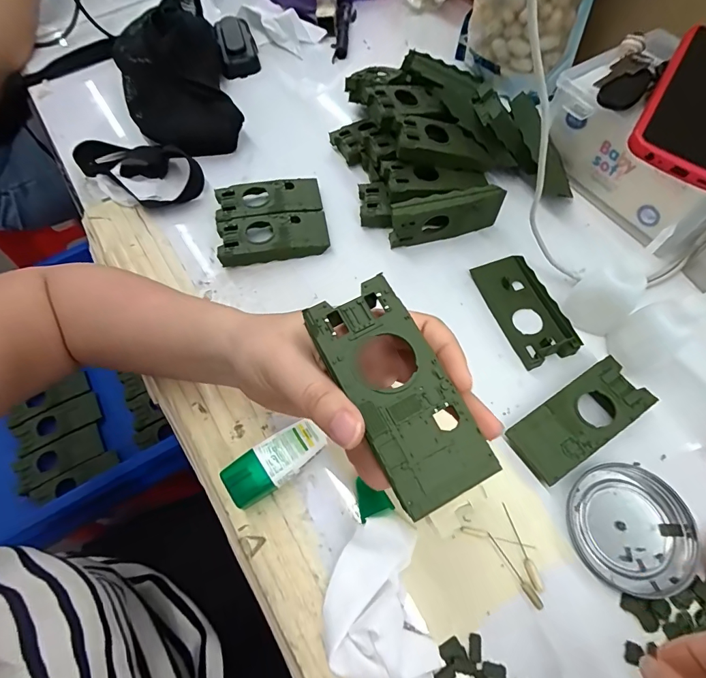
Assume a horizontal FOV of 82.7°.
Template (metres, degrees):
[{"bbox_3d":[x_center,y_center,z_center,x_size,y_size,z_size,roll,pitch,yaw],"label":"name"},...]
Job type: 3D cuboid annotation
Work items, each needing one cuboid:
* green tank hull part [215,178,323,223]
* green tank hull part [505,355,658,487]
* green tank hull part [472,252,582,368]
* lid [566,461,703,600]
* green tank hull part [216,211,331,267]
[{"bbox_3d":[-0.086,-0.141,0.411,0.103,0.022,0.047,-12,63,-3],"label":"green tank hull part"},{"bbox_3d":[0.168,0.060,0.298,0.102,0.020,0.046,-31,65,-13],"label":"green tank hull part"},{"bbox_3d":[0.147,-0.029,0.346,0.044,0.019,0.104,-18,63,-6],"label":"green tank hull part"},{"bbox_3d":[0.189,0.127,0.272,0.079,0.006,0.078,-1,63,2],"label":"lid"},{"bbox_3d":[-0.077,-0.099,0.392,0.103,0.021,0.046,-10,63,-3],"label":"green tank hull part"}]

